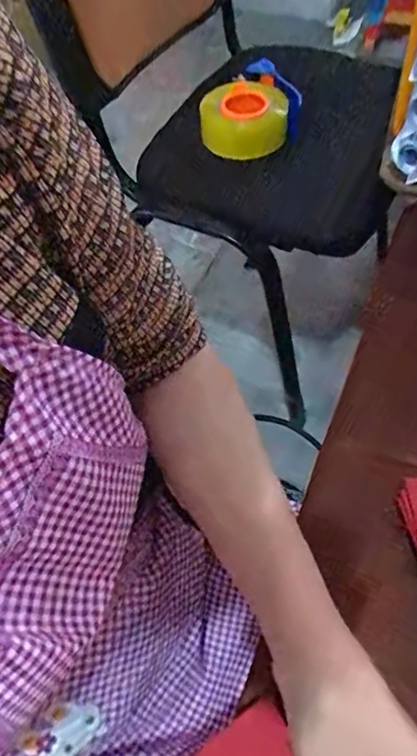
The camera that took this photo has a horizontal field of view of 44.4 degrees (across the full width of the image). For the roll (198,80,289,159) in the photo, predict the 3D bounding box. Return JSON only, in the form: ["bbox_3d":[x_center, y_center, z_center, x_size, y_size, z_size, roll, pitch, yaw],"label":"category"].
[{"bbox_3d":[0.054,-0.395,0.790,0.132,0.068,0.145,1,56,6],"label":"roll"}]

